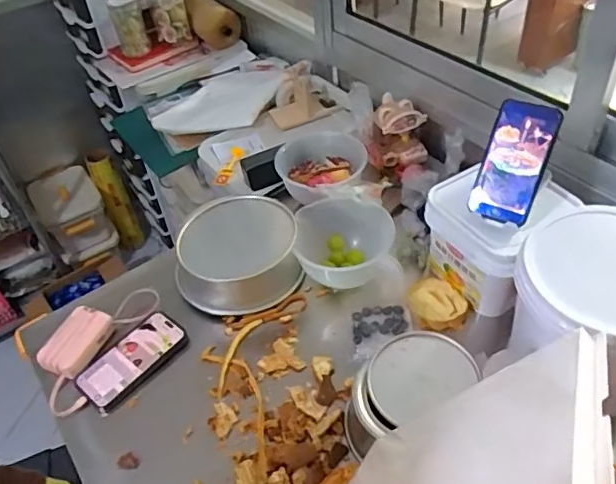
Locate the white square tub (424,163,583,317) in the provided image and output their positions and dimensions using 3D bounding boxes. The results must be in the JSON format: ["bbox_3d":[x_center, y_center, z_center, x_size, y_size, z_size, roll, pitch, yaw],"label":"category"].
[{"bbox_3d":[0.271,-0.012,0.825,0.161,0.144,0.168,-34,51,-24],"label":"white square tub"}]

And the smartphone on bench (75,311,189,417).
[{"bbox_3d":[-0.252,0.165,0.809,0.085,0.017,0.156,28,55,31],"label":"smartphone on bench"}]

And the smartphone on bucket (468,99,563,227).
[{"bbox_3d":[0.265,-0.102,0.724,0.075,0.152,0.013,22,13,27],"label":"smartphone on bucket"}]

